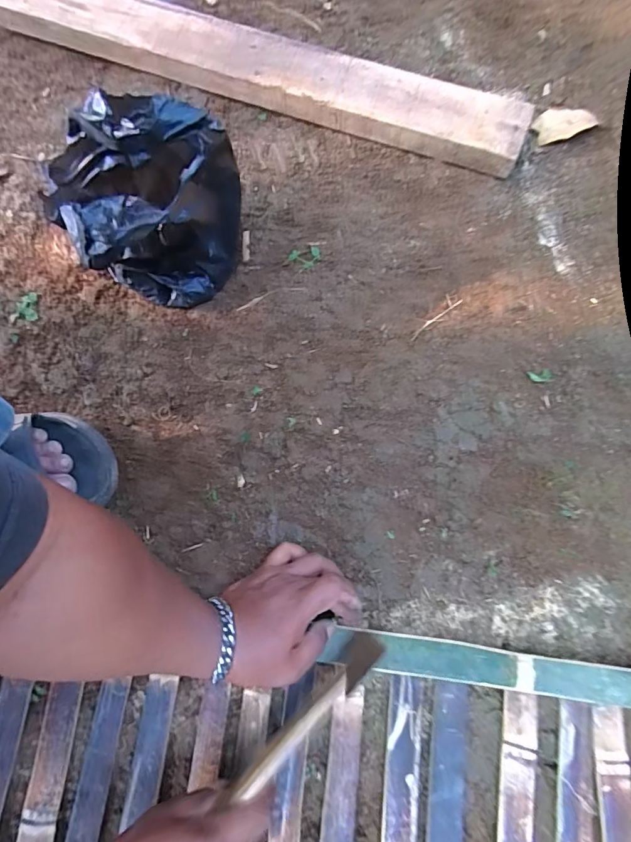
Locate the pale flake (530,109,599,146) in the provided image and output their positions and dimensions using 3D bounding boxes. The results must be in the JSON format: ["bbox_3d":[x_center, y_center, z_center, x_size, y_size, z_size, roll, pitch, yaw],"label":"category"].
[{"bbox_3d":[0.317,-0.384,0.559,0.079,0.011,0.048,-20,78,-5],"label":"pale flake"}]

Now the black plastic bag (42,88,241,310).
[{"bbox_3d":[-0.176,-0.226,0.447,0.160,0.169,0.160,-40,80,-9],"label":"black plastic bag"}]

